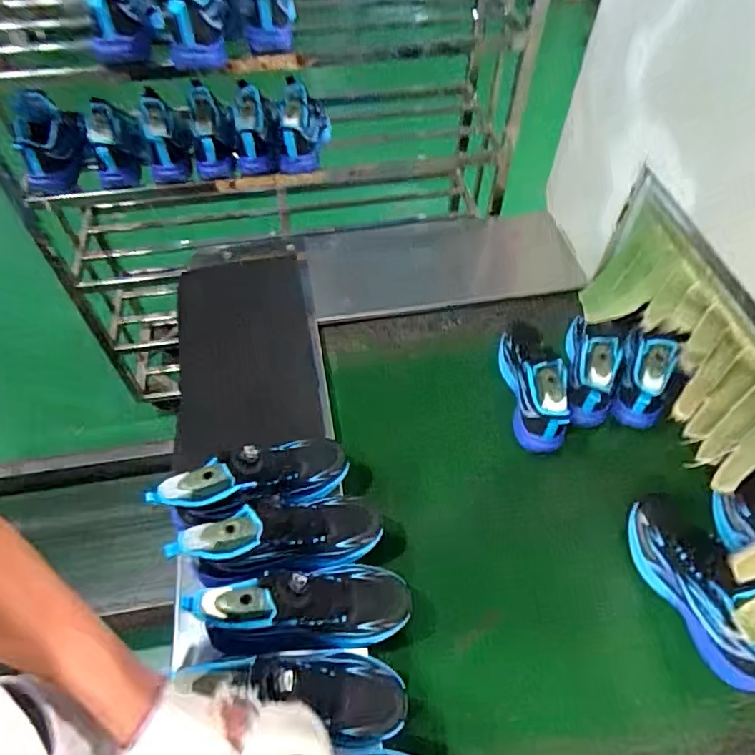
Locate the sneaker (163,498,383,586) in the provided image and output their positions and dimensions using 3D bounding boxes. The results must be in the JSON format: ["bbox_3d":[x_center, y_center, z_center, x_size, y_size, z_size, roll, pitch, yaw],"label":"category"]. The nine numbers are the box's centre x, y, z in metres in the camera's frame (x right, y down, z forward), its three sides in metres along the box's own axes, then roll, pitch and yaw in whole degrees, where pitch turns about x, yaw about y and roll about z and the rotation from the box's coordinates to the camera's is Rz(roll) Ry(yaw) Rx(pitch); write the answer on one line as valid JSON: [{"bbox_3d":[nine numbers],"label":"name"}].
[{"bbox_3d":[-0.121,0.196,0.686,0.267,0.108,0.093,-3,54,-21],"label":"sneaker"}]

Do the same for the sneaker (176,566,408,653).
[{"bbox_3d":[-0.088,0.263,0.639,0.250,0.121,0.095,-5,56,-5],"label":"sneaker"}]

